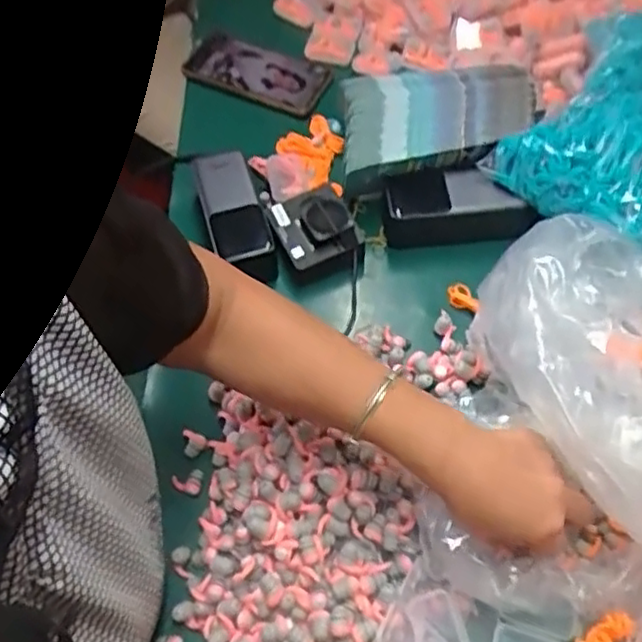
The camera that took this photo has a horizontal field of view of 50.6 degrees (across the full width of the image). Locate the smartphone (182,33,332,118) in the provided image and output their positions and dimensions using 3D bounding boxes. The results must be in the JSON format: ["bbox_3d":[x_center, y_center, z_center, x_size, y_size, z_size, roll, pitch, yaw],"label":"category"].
[{"bbox_3d":[-0.072,-0.296,0.809,0.175,0.014,0.093,26,65,15],"label":"smartphone"}]

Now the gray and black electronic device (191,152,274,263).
[{"bbox_3d":[-0.087,-0.114,0.648,0.051,0.021,0.137,-16,62,-7],"label":"gray and black electronic device"}]

